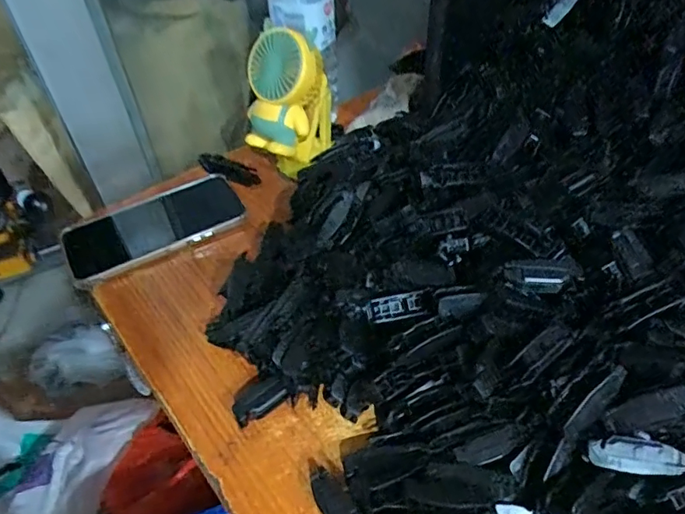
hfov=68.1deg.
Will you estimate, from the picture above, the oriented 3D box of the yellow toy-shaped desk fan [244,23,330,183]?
[{"bbox_3d":[-0.052,-0.143,0.495,0.070,0.143,0.091,5,46,8],"label":"yellow toy-shaped desk fan"}]

